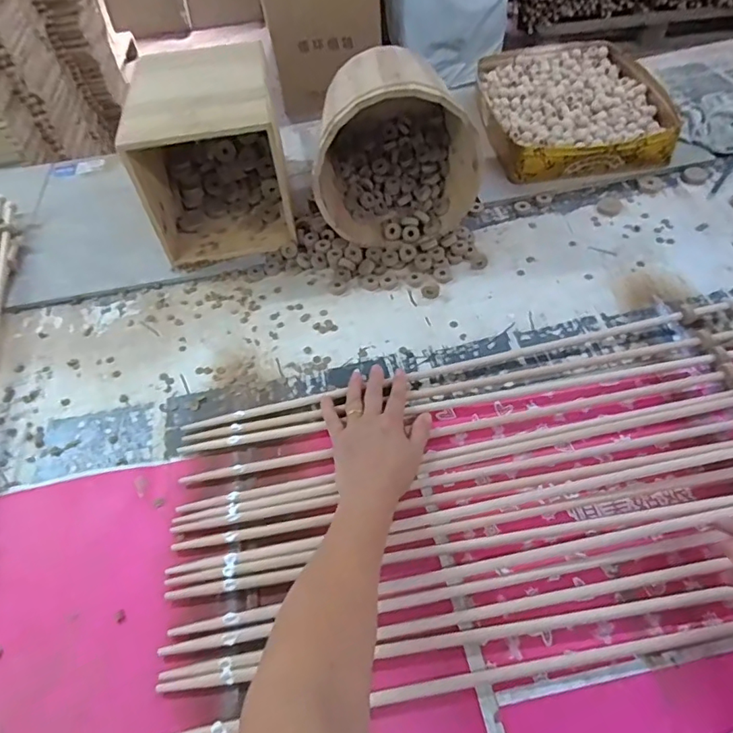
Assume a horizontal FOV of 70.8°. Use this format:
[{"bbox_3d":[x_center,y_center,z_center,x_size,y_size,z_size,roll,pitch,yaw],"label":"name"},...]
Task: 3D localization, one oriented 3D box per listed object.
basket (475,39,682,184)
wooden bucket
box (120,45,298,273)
[{"bbox_3d":[0.368,-0.470,0.951,0.309,0.078,0.389,0,52,5],"label":"basket"},{"bbox_3d":[0.047,-0.333,0.774,0.225,0.233,0.223,-1,52,5],"label":"wooden bucket"},{"bbox_3d":[-0.226,-0.329,0.805,0.199,0.219,0.256,-8,52,-1],"label":"box"}]

